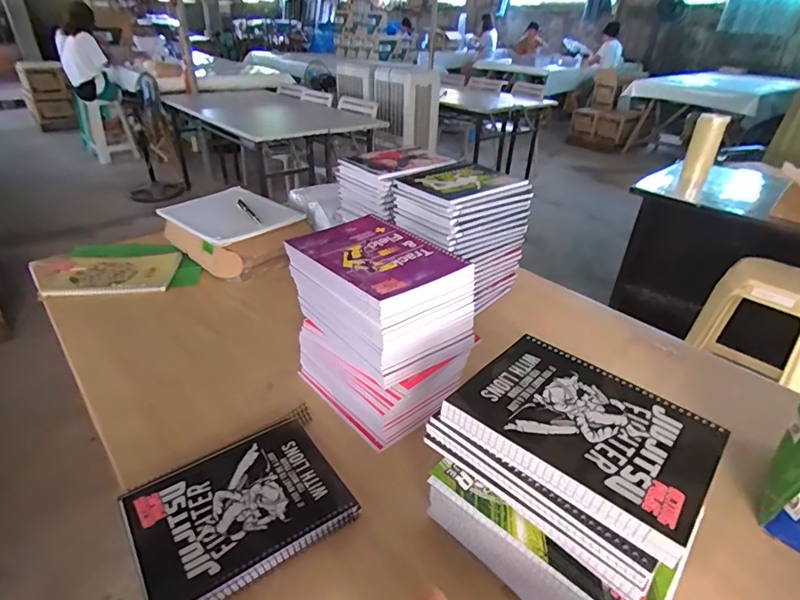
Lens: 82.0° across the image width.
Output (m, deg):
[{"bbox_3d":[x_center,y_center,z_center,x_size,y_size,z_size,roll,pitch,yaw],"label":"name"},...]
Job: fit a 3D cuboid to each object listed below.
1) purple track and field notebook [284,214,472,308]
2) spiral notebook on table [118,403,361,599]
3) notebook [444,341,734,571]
[{"bbox_3d":[-0.031,-0.056,0.569,0.148,0.014,0.194,-23,39,-35],"label":"purple track and field notebook"},{"bbox_3d":[-0.169,0.209,0.482,0.223,0.029,0.163,-21,38,-33],"label":"spiral notebook on table"},{"bbox_3d":[0.156,0.105,0.394,0.190,0.019,0.142,26,39,34],"label":"notebook"}]

